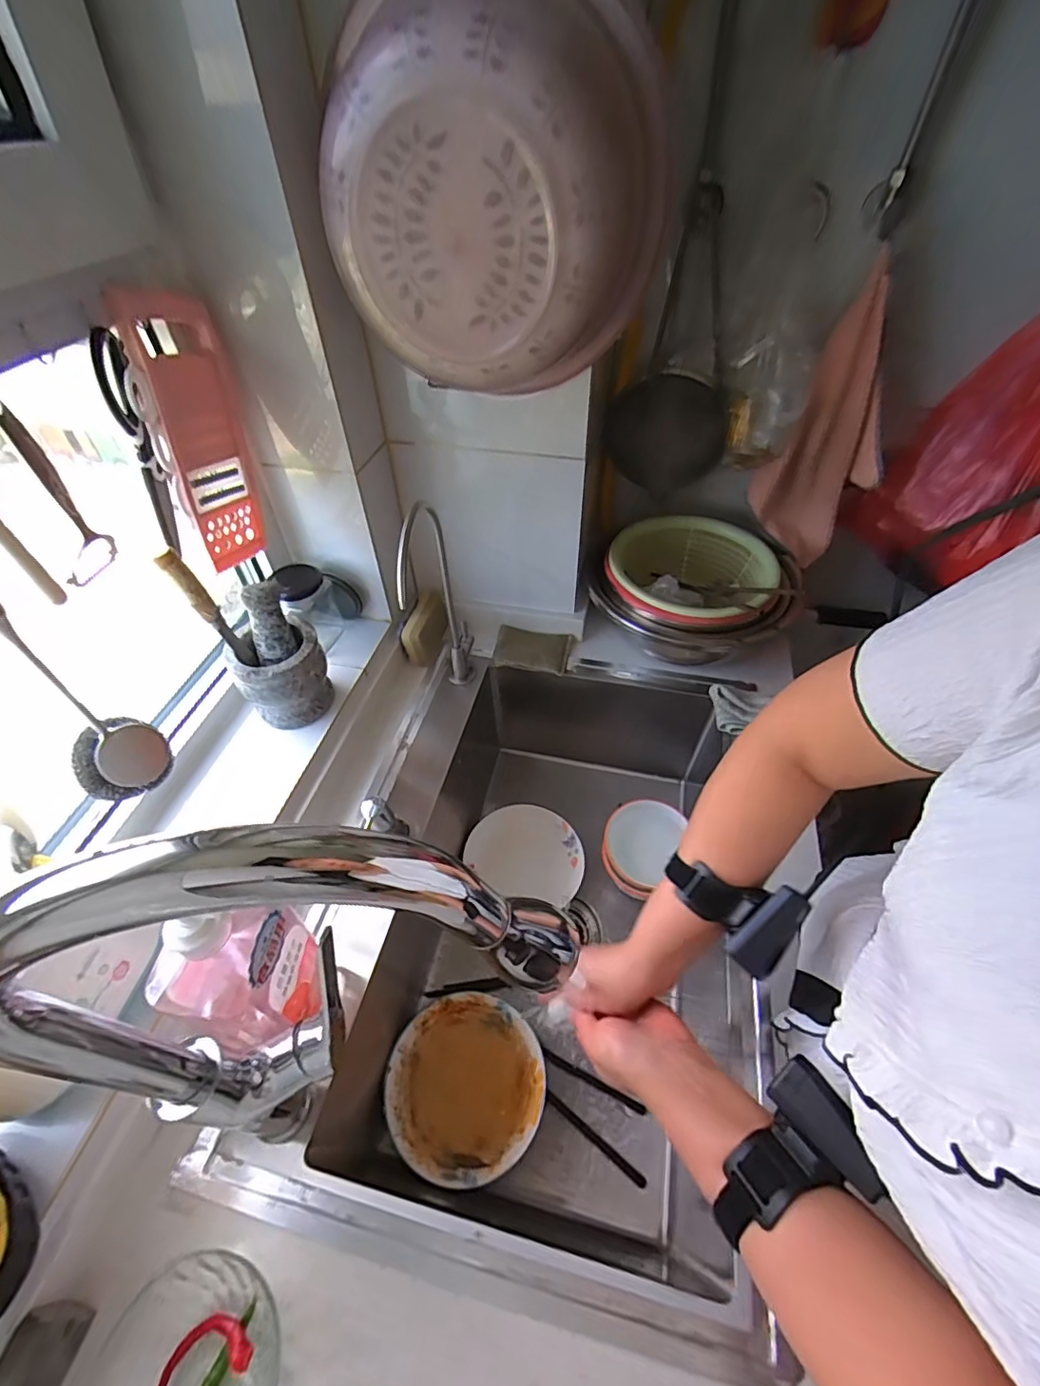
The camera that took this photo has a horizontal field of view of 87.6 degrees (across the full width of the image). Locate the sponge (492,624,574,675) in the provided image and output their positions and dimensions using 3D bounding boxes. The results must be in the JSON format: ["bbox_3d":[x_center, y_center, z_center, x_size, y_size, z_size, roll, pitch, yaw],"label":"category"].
[{"bbox_3d":[0.021,-0.071,0.831,0.110,0.019,0.080,10,49,8],"label":"sponge"}]

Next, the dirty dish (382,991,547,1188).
[{"bbox_3d":[-0.064,0.454,0.634,0.174,0.048,0.175,0,49,0],"label":"dirty dish"}]

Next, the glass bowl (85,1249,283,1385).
[{"bbox_3d":[-0.220,0.457,0.360,0.114,0.048,0.116,0,49,0],"label":"glass bowl"}]

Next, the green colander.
[{"bbox_3d":[0.249,-0.170,0.820,0.246,0.090,0.249,25,53,20],"label":"green colander"}]

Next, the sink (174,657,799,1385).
[{"bbox_3d":[0.014,0.247,0.717,0.506,0.257,0.687,10,49,8],"label":"sink"}]

